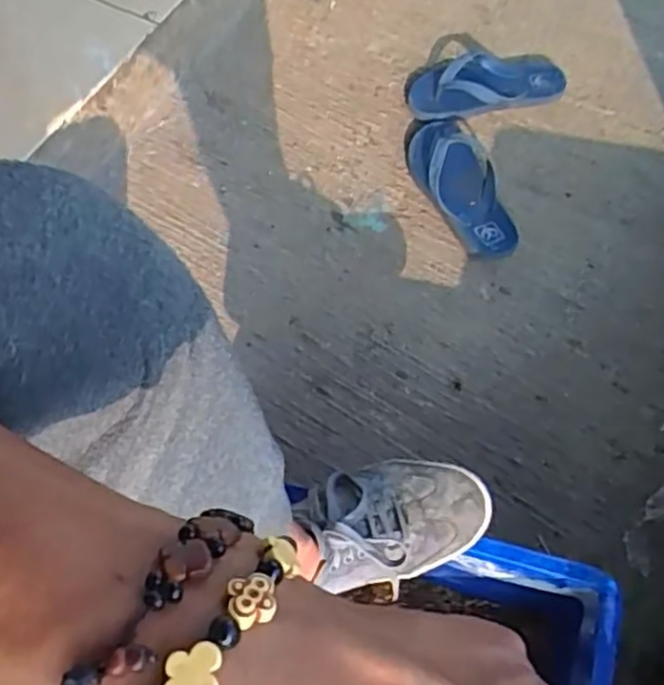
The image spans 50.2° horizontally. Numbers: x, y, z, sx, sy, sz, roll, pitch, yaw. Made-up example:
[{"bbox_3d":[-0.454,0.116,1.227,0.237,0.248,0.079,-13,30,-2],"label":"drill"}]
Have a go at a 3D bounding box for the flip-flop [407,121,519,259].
[{"bbox_3d":[0.193,-0.237,1.052,0.104,0.045,0.248,-28,65,-12],"label":"flip-flop"}]

